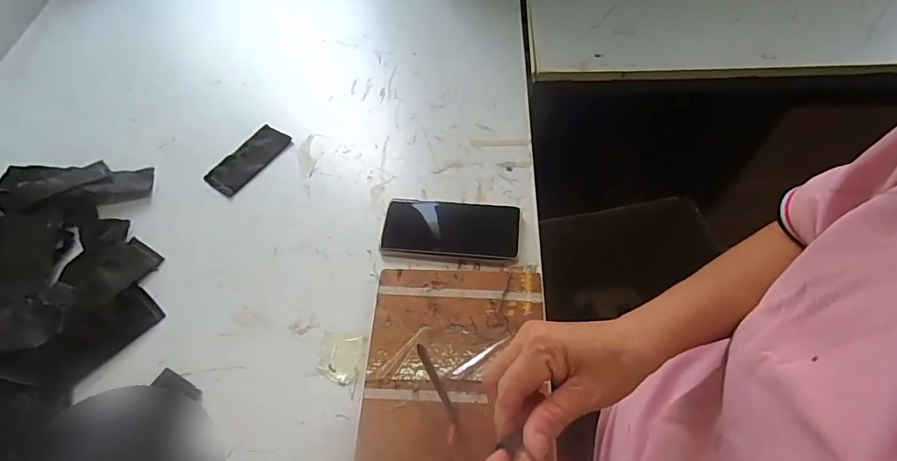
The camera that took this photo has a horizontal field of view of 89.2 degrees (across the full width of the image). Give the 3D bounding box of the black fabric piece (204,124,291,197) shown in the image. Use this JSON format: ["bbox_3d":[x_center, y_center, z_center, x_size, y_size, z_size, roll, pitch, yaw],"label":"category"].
[{"bbox_3d":[-0.273,-0.098,0.624,0.057,0.005,0.117,29,65,18],"label":"black fabric piece"}]

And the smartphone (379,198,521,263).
[{"bbox_3d":[0.002,-0.001,0.541,0.161,0.015,0.076,4,59,5],"label":"smartphone"}]

